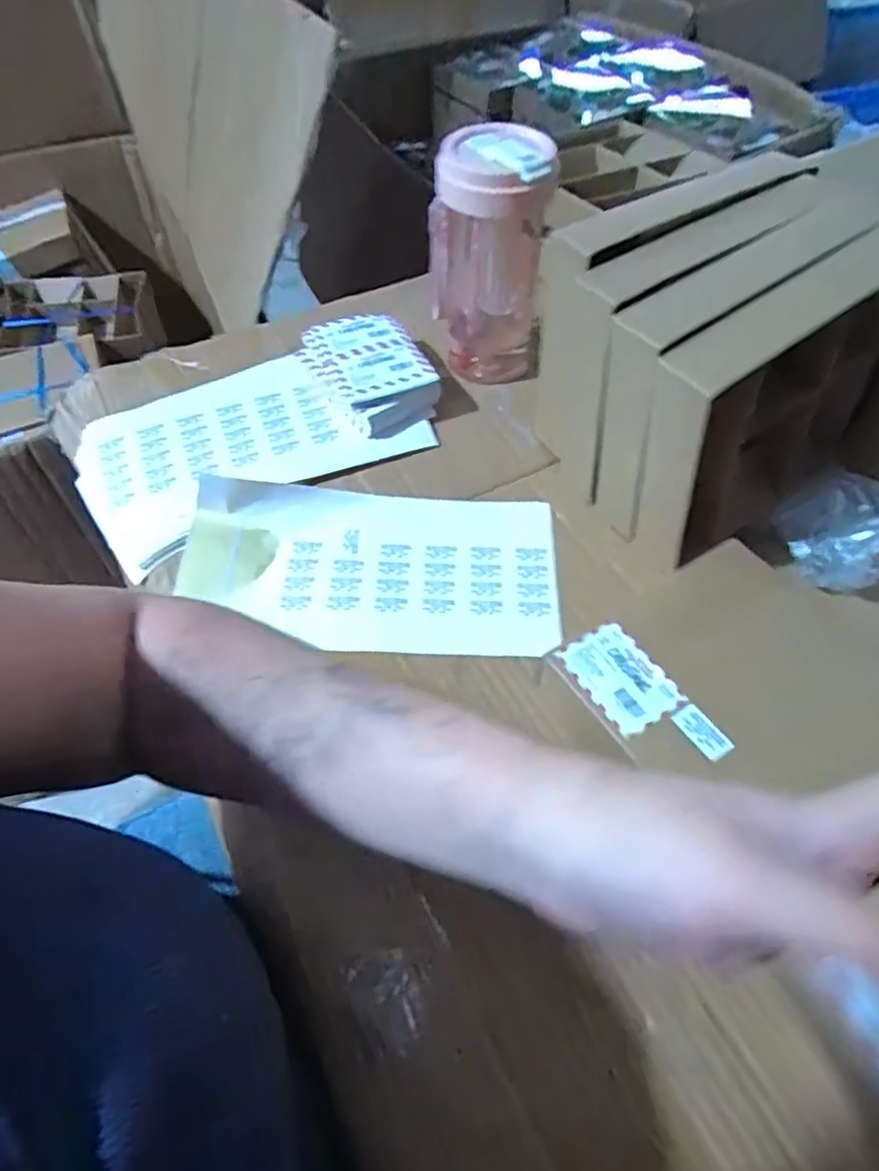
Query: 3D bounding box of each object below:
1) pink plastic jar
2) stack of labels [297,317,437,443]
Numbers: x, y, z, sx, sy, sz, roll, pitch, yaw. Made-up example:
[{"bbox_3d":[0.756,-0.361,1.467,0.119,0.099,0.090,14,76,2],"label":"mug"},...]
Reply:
[{"bbox_3d":[0.039,-0.256,0.537,0.085,0.180,0.084,-4,54,-1],"label":"pink plastic jar"},{"bbox_3d":[-0.060,-0.182,0.563,0.083,0.034,0.123,-26,57,-16],"label":"stack of labels"}]

